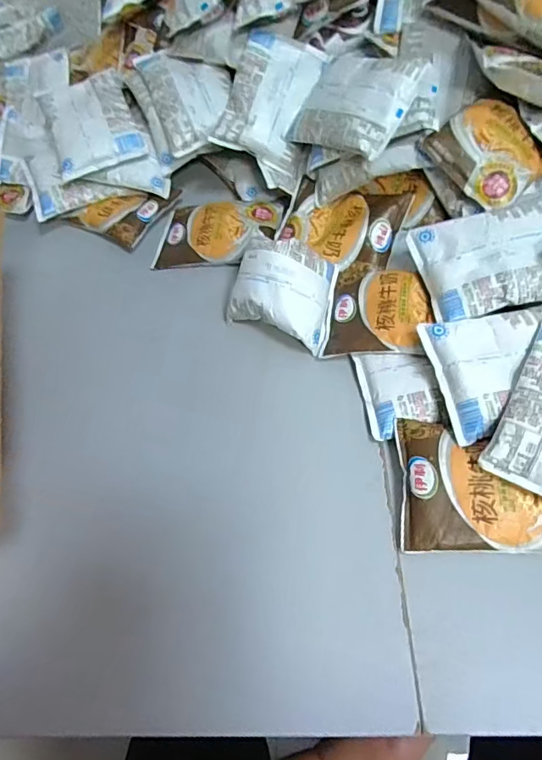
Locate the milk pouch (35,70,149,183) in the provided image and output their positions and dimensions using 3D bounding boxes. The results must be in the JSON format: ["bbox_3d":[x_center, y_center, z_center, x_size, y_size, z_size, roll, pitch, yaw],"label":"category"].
[{"bbox_3d":[-0.203,-0.285,0.559,0.101,0.027,0.117,-22,77,-3],"label":"milk pouch"}]

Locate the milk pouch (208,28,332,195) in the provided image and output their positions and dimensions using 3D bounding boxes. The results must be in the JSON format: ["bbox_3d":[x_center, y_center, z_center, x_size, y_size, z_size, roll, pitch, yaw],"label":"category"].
[{"bbox_3d":[0.002,-0.279,0.512,0.093,0.016,0.144,18,93,-9],"label":"milk pouch"}]

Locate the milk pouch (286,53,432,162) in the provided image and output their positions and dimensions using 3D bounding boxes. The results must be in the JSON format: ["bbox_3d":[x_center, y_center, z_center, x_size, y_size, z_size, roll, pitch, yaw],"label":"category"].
[{"bbox_3d":[0.072,-0.262,0.466,0.128,0.022,0.092,36,95,39],"label":"milk pouch"}]

